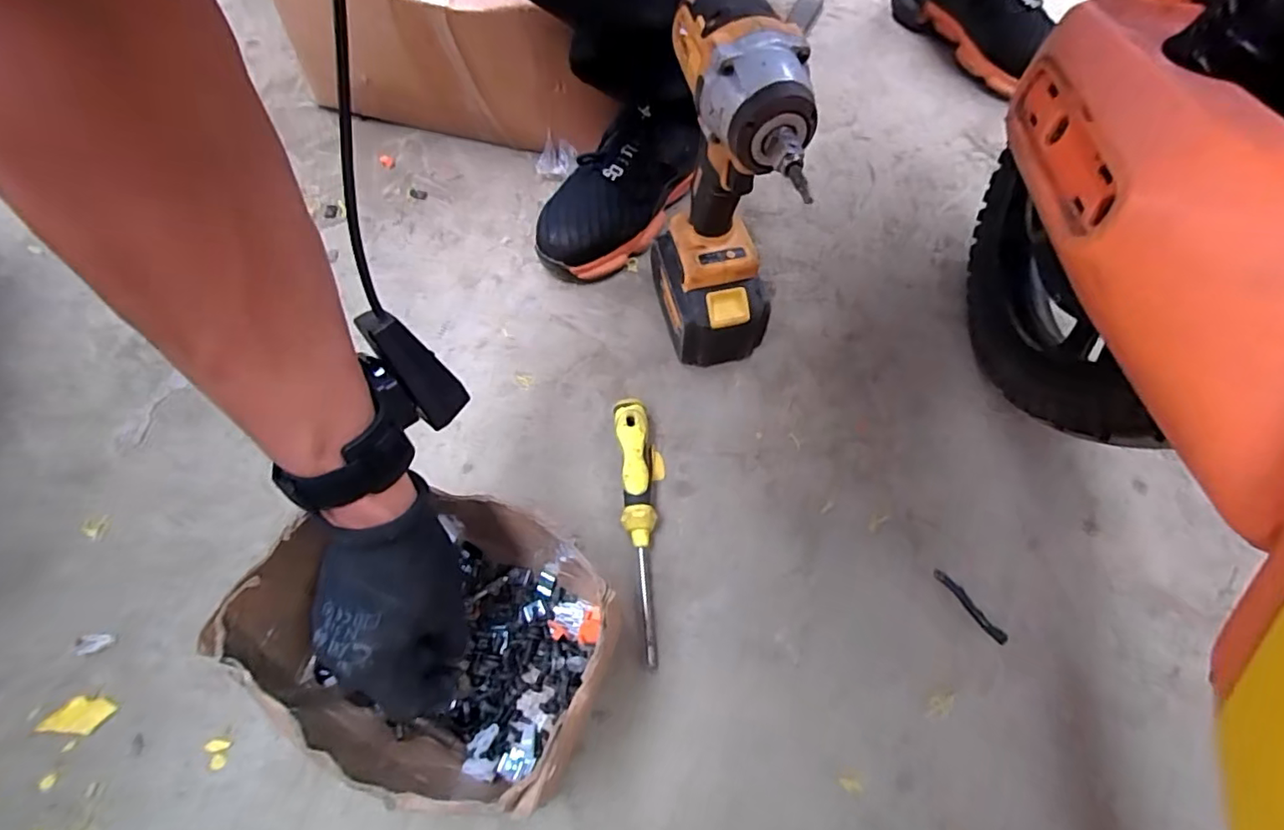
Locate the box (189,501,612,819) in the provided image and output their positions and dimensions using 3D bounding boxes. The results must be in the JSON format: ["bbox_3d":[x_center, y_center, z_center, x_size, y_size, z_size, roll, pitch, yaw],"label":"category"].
[{"bbox_3d":[-0.129,0.139,0.353,0.208,0.099,0.162,15,62,8],"label":"box"}]

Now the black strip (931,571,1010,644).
[{"bbox_3d":[0.238,0.138,0.406,0.010,0.006,0.060,-28,65,-14],"label":"black strip"}]

